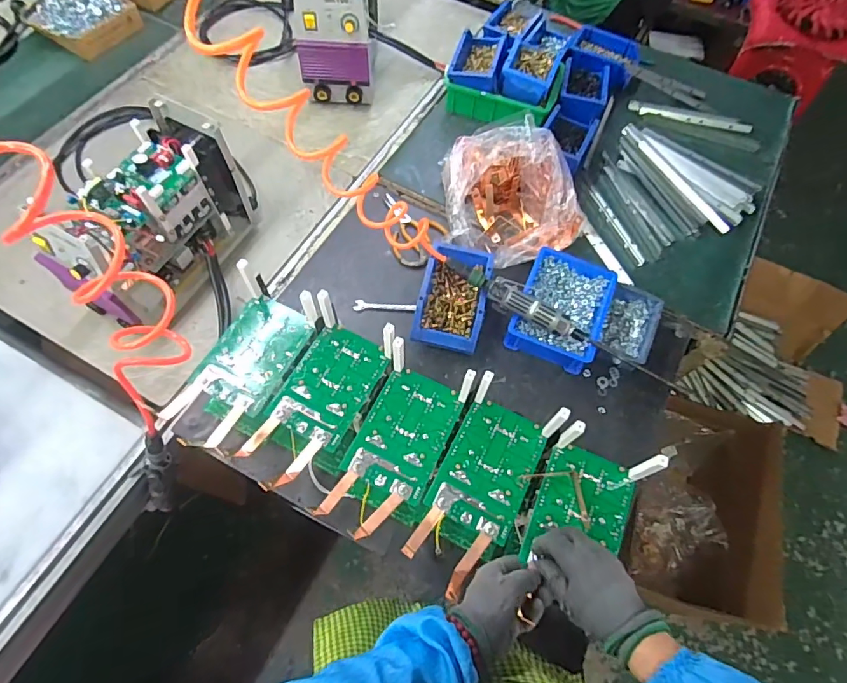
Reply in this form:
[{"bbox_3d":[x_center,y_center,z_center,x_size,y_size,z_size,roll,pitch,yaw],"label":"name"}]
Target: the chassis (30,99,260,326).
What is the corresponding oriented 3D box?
[{"bbox_3d":[-0.437,-0.196,0.813,0.151,0.220,0.327,23,65,9],"label":"chassis"}]

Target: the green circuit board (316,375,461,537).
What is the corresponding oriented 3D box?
[{"bbox_3d":[-0.034,0.147,0.636,0.116,0.017,0.217,23,65,9],"label":"green circuit board"}]

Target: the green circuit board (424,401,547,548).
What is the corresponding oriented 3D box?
[{"bbox_3d":[0.087,0.165,0.627,0.108,0.014,0.160,26,65,10],"label":"green circuit board"}]

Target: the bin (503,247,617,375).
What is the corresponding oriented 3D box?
[{"bbox_3d":[0.248,-0.062,0.848,0.151,0.058,0.200,23,65,8],"label":"bin"}]

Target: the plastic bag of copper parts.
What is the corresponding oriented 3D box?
[{"bbox_3d":[0.168,-0.285,0.897,0.254,0.140,0.233,-6,64,-5],"label":"plastic bag of copper parts"}]

